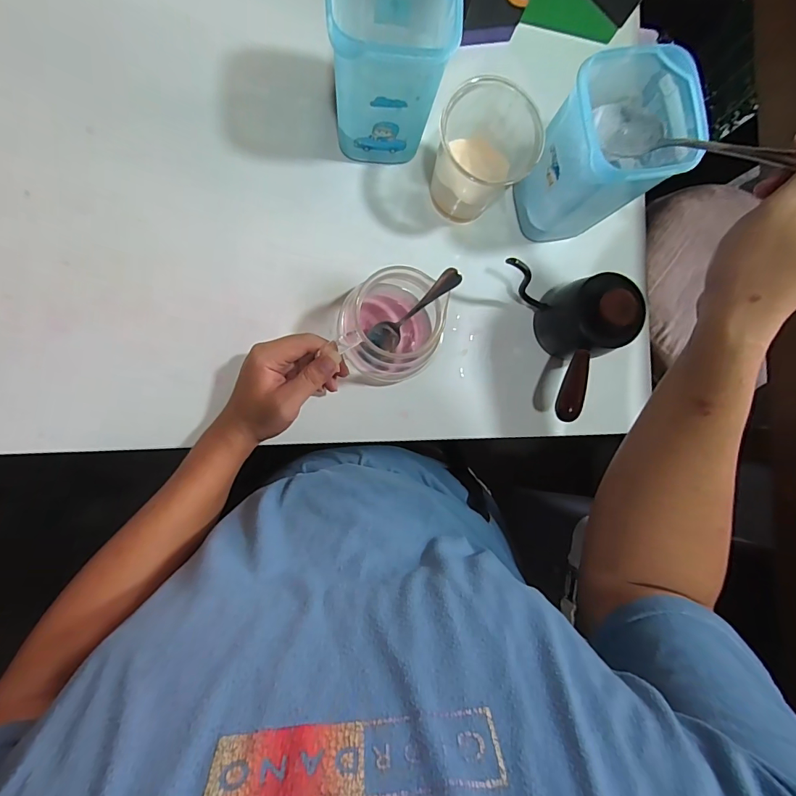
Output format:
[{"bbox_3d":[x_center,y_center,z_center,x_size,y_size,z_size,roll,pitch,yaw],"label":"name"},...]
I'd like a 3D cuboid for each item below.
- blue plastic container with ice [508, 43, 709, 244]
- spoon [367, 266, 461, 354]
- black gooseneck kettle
[{"bbox_3d":[0.180,-0.218,0.389,0.095,0.146,0.092,-14,90,-8],"label":"blue plastic container with ice"},{"bbox_3d":[0.015,-0.077,0.383,0.018,0.127,0.031,-37,94,-39],"label":"spoon"},{"bbox_3d":[0.172,-0.075,0.415,0.103,0.093,0.157,-20,91,-7],"label":"black gooseneck kettle"}]

